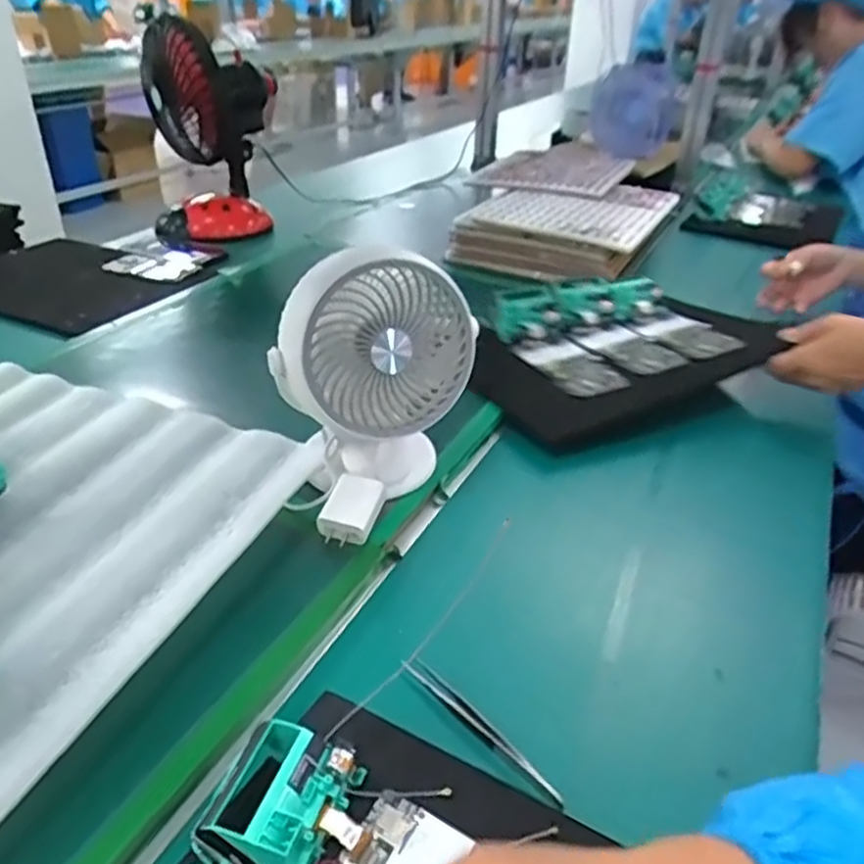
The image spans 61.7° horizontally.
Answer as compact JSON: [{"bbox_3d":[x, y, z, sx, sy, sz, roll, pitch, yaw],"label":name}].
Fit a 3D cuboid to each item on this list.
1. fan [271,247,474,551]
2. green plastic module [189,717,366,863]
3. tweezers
[{"bbox_3d":[-0.042,-0.040,0.553,0.147,0.194,0.101,-28,41,-37],"label":"fan"},{"bbox_3d":[-0.074,0.183,0.358,0.058,0.038,0.067,10,33,15],"label":"green plastic module"},{"bbox_3d":[0.029,0.173,0.426,0.012,0.010,0.123,-26,40,-36],"label":"tweezers"}]

